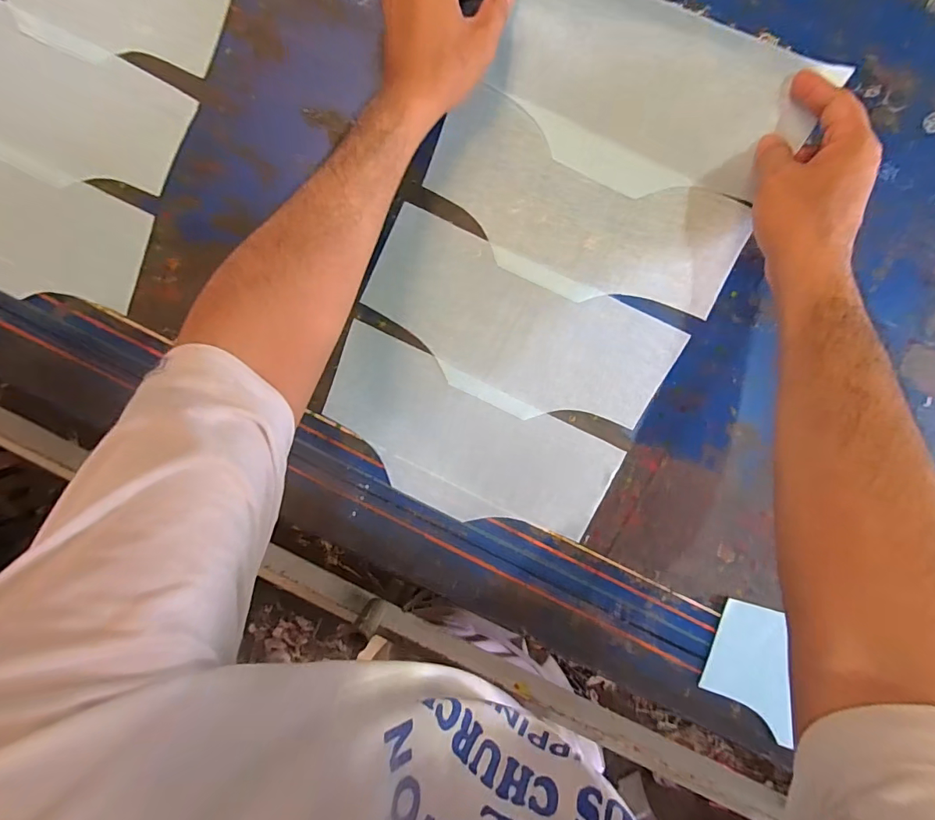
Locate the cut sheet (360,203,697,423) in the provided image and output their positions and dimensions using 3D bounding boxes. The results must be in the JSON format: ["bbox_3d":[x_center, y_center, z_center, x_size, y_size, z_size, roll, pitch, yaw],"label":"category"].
[{"bbox_3d":[0.043,-0.072,0.433,0.286,0.005,0.132,25,99,1],"label":"cut sheet"}]

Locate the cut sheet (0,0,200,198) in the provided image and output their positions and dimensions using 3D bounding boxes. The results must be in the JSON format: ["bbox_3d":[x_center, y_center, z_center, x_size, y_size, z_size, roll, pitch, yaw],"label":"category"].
[{"bbox_3d":[-0.412,-0.297,0.440,0.283,0.012,0.131,26,102,0],"label":"cut sheet"}]

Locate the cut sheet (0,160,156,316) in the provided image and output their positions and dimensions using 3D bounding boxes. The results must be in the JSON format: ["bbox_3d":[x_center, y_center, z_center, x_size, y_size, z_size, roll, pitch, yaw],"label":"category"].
[{"bbox_3d":[-0.465,-0.191,0.463,0.287,0.011,0.136,26,102,-1],"label":"cut sheet"}]

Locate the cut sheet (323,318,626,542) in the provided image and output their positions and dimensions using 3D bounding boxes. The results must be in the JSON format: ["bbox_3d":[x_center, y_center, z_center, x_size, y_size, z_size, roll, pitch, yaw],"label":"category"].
[{"bbox_3d":[-0.005,0.036,0.450,0.286,0.004,0.133,27,99,1],"label":"cut sheet"}]

